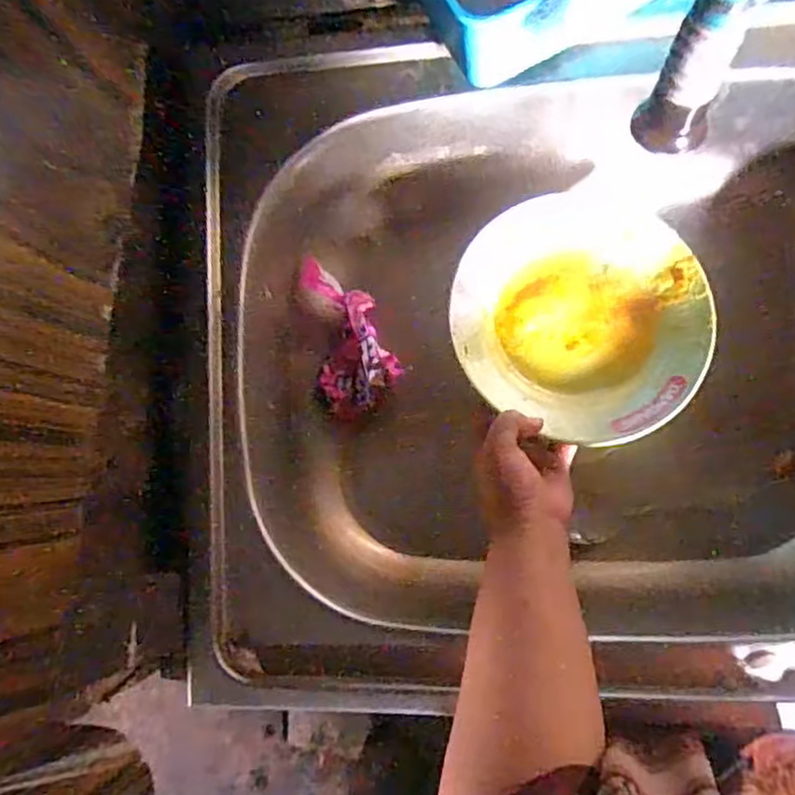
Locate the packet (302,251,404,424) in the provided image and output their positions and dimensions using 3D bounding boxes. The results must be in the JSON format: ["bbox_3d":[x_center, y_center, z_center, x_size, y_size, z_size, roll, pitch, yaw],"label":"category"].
[{"bbox_3d":[-0.041,-0.054,0.623,0.072,0.034,0.146,-8,105,5],"label":"packet"}]

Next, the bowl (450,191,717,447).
[{"bbox_3d":[0.146,-0.070,0.539,0.194,0.043,0.204,-1,82,6],"label":"bowl"}]

